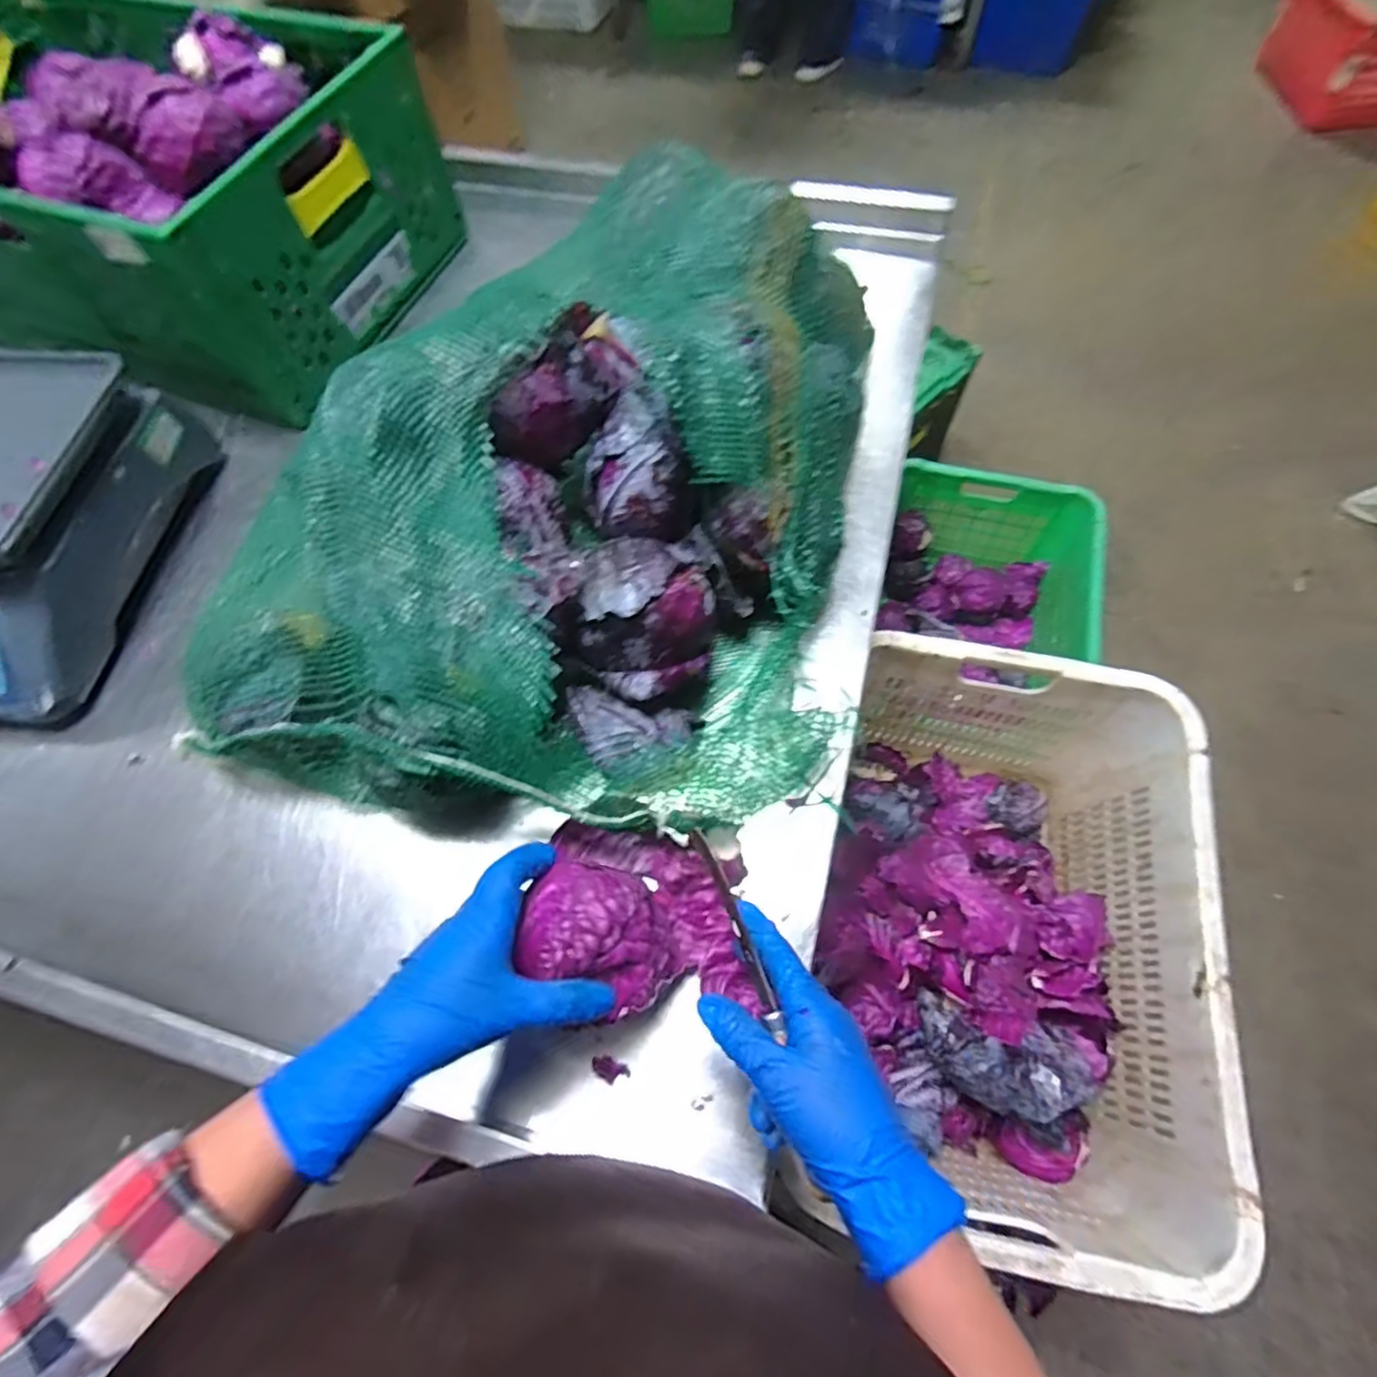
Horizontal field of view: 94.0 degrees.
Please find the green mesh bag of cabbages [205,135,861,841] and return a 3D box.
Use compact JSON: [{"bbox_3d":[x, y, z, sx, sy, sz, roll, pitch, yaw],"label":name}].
[{"bbox_3d":[-0.091,-0.183,0.558,0.461,0.215,0.566,9,65,7],"label":"green mesh bag of cabbages"}]

